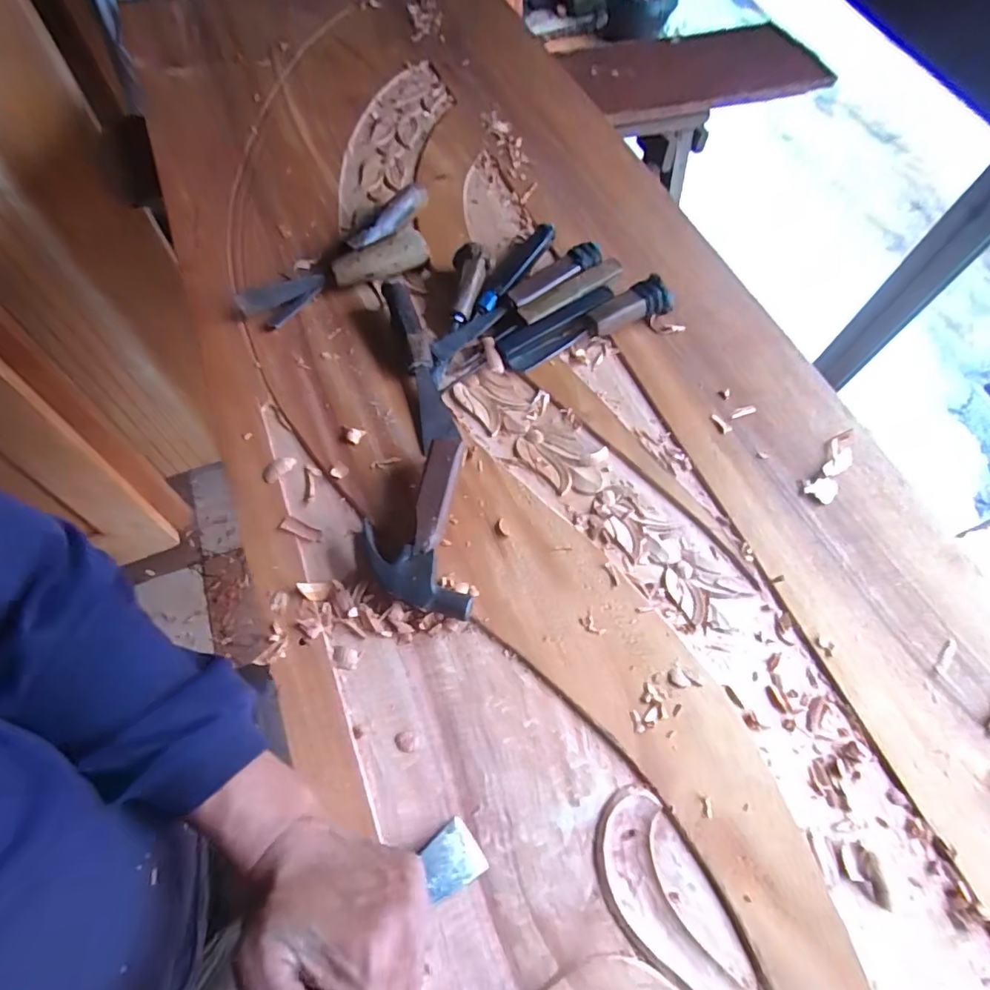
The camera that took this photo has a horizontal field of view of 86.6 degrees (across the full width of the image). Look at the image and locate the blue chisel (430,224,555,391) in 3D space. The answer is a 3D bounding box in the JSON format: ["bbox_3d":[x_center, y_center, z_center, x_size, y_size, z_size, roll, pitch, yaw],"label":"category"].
[{"bbox_3d":[-0.007,-0.213,0.566,0.033,0.028,0.241,29,67,12],"label":"blue chisel"}]

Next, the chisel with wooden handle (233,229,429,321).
[{"bbox_3d":[-0.173,-0.231,0.559,0.207,0.048,0.025,-21,67,-11],"label":"chisel with wooden handle"}]

